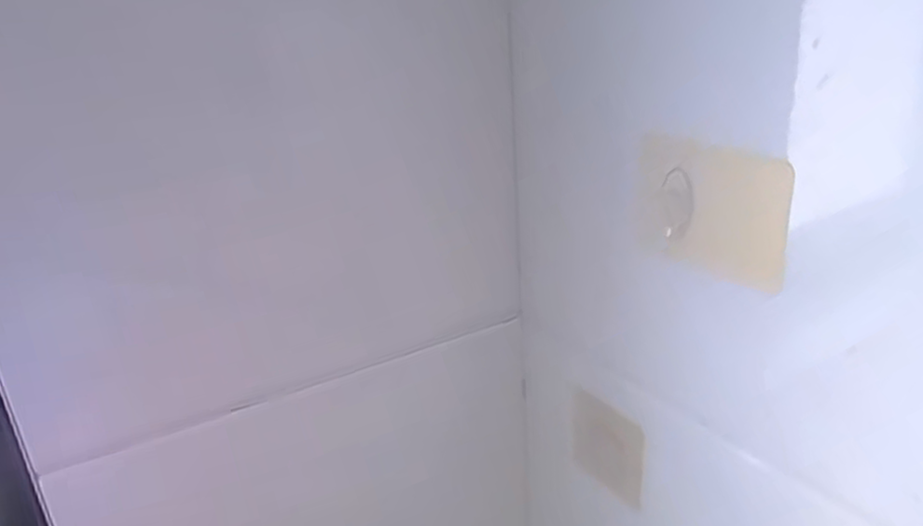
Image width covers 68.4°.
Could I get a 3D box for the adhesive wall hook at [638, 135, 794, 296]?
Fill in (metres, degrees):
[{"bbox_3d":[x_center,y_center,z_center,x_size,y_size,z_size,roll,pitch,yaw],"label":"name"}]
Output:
[{"bbox_3d":[0.119,-0.025,0.330,0.010,0.061,0.086,-15,25,-27],"label":"adhesive wall hook"}]

